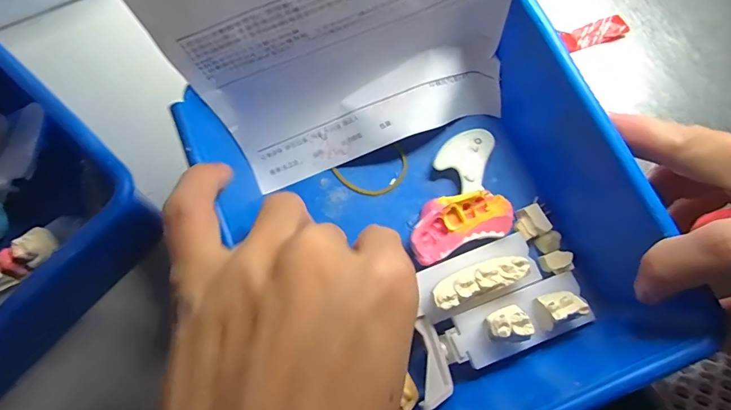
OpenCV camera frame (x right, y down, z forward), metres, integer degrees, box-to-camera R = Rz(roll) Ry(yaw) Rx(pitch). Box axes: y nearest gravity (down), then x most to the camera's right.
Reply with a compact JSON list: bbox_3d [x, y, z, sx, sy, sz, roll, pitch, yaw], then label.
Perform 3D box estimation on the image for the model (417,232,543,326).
[{"bbox_3d":[0.053,0.033,0.202,0.059,0.016,0.024,-21,76,-5],"label":"model"}]

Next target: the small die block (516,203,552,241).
[{"bbox_3d":[0.082,0.009,0.216,0.014,0.008,0.015,-30,77,-7],"label":"small die block"}]

